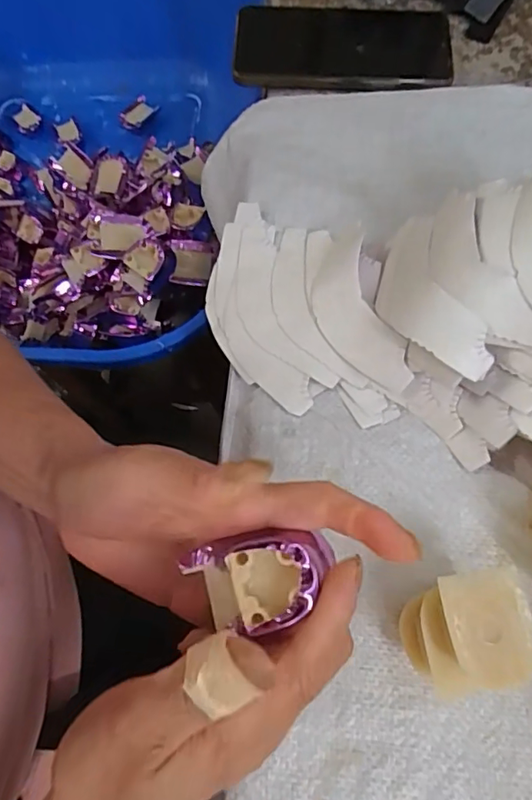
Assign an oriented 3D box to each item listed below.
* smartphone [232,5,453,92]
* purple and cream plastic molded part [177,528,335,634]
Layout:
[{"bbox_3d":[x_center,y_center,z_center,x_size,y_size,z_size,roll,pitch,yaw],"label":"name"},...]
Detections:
[{"bbox_3d":[0.056,-0.265,0.398,0.159,0.010,0.082,5,69,5],"label":"smartphone"},{"bbox_3d":[-0.002,0.066,0.192,0.050,0.018,0.032,-6,69,1],"label":"purple and cream plastic molded part"}]

